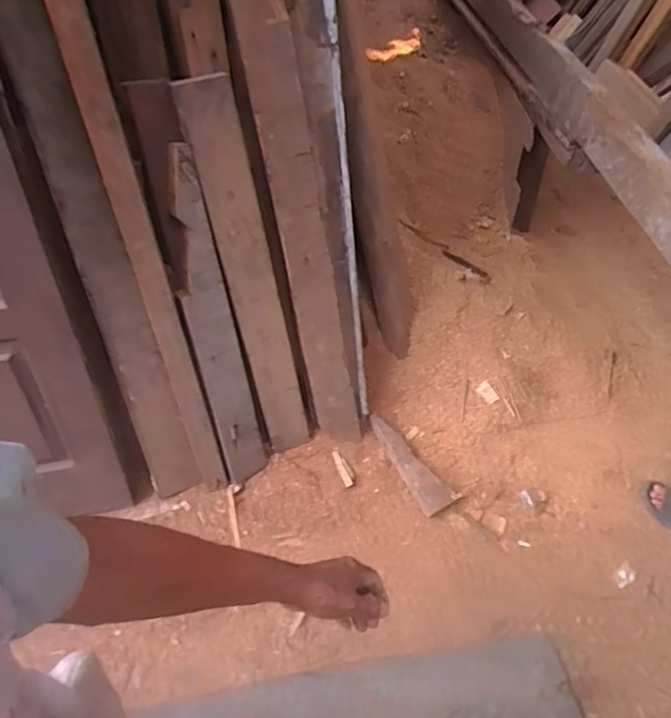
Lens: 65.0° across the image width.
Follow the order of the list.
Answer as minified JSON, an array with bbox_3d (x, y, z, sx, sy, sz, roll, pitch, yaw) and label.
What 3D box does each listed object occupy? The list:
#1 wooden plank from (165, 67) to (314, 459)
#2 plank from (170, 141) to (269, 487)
[{"bbox_3d":[-0.195,-0.140,1.239,0.138,0.934,0.049,-24,34,-21],"label":"wooden plank"},{"bbox_3d":[-0.283,-0.049,1.227,0.110,0.841,0.027,-17,30,-17],"label":"plank"}]

